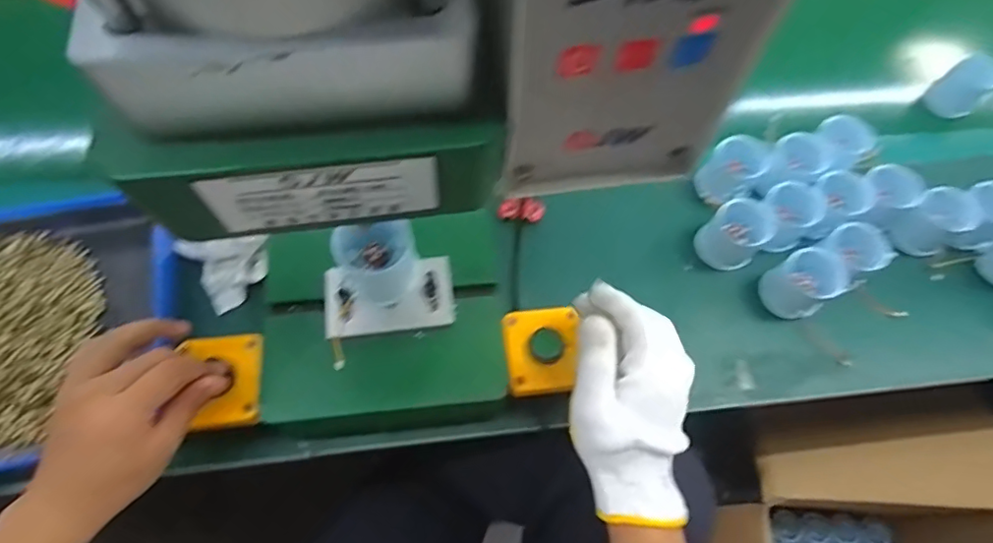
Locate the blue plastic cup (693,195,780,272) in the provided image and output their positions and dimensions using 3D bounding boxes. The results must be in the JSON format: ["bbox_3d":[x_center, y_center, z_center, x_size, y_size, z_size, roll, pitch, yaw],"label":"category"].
[{"bbox_3d":[0.237,-0.037,0.550,0.054,0.049,0.057,1,65,-3],"label":"blue plastic cup"}]

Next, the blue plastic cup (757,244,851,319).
[{"bbox_3d":[0.292,0.013,0.532,0.067,0.046,0.053,-28,69,-15],"label":"blue plastic cup"}]

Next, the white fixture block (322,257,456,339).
[{"bbox_3d":[-0.086,0.021,0.447,0.103,0.015,0.056,-8,65,-7],"label":"white fixture block"}]

